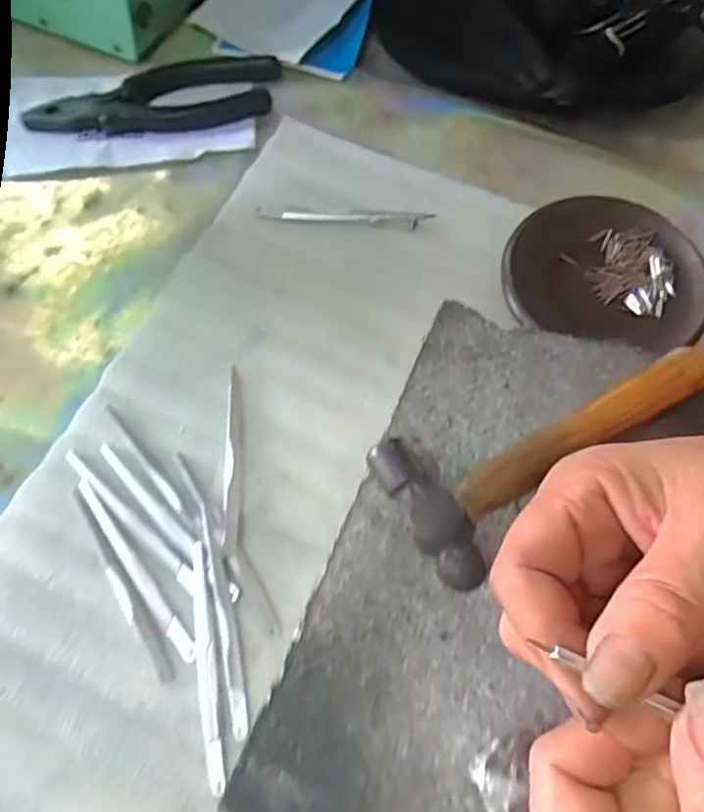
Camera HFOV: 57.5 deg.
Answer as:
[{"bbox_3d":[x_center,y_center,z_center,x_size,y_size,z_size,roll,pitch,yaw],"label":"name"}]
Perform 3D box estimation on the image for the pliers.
[{"bbox_3d":[-0.130,-0.202,0.422,0.162,0.016,0.050,-7,66,-4],"label":"pliers"}]

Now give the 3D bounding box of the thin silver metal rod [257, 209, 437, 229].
[{"bbox_3d":[-0.004,-0.116,0.392,0.107,0.004,0.008,3,64,2],"label":"thin silver metal rod"}]

